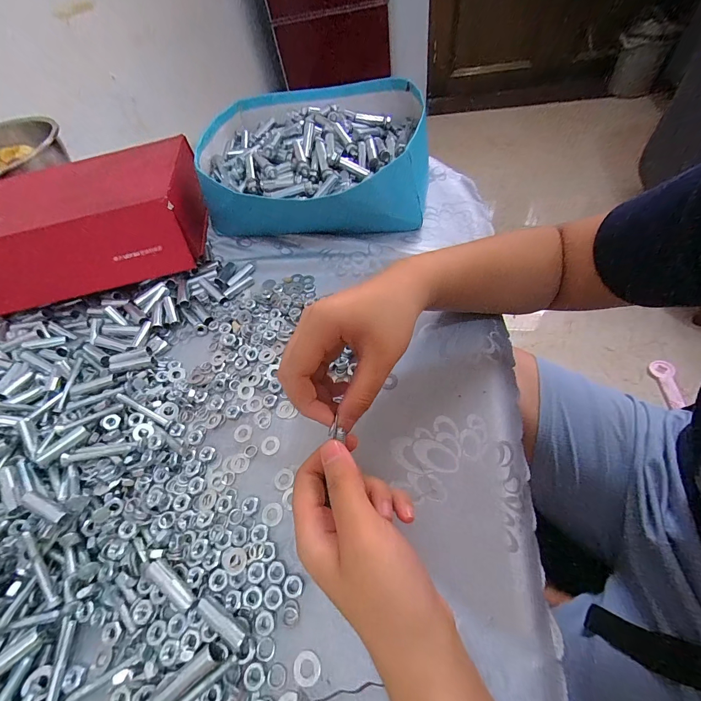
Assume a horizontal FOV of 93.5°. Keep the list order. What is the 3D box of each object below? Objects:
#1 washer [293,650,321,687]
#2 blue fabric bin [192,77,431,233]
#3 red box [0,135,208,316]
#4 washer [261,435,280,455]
[{"bbox_3d":[-0.027,0.195,0.202,0.017,0.004,0.016,-4,56,7],"label":"washer"},{"bbox_3d":[-0.045,-0.257,0.455,0.294,0.096,0.266,4,58,11],"label":"blue fabric bin"},{"bbox_3d":[-0.352,-0.169,0.425,0.304,0.081,0.202,-14,56,0],"label":"red box"},{"bbox_3d":[-0.069,0.081,0.284,0.017,0.004,0.016,-4,56,7],"label":"washer"}]

